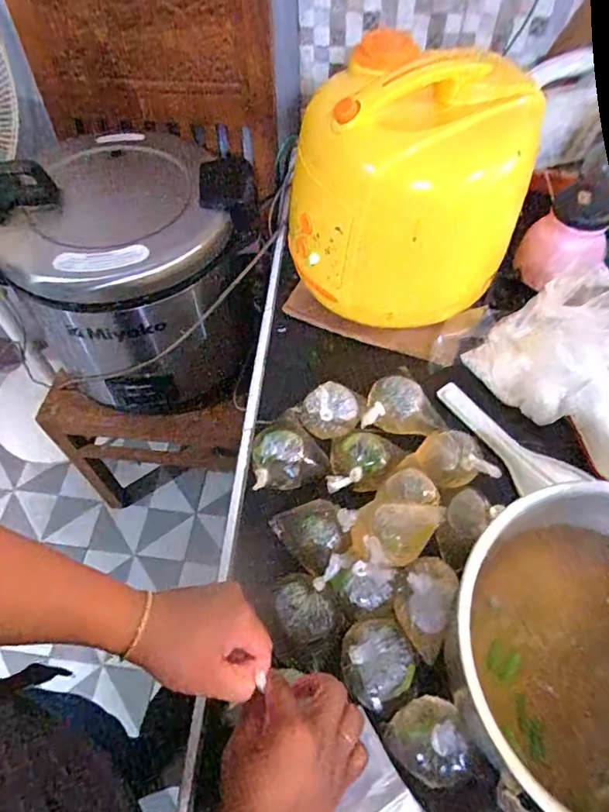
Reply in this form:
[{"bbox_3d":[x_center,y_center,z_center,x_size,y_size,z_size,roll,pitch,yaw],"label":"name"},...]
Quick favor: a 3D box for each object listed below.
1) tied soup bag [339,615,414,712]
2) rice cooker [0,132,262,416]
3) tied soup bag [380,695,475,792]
[{"bbox_3d":[0.068,0.242,0.493,0.065,0.039,0.072,-17,61,-9],"label":"tied soup bag"},{"bbox_3d":[-0.282,-0.223,0.892,0.367,0.368,0.350,-33,64,-17],"label":"rice cooker"},{"bbox_3d":[0.112,0.293,0.452,0.068,0.043,0.065,-21,61,-11],"label":"tied soup bag"}]

